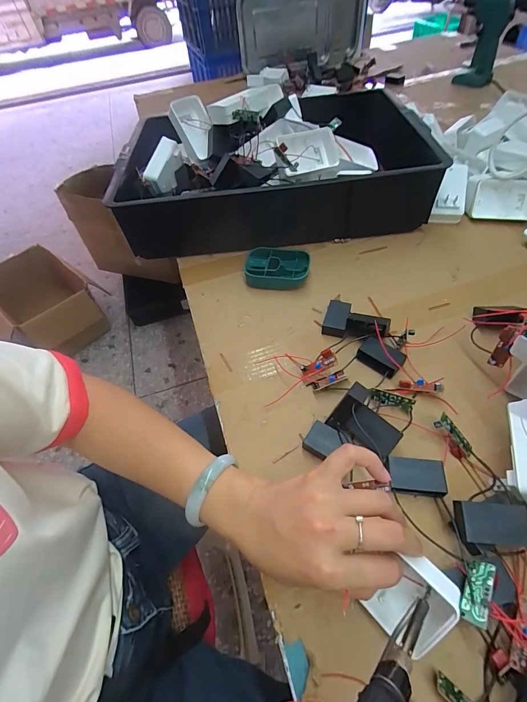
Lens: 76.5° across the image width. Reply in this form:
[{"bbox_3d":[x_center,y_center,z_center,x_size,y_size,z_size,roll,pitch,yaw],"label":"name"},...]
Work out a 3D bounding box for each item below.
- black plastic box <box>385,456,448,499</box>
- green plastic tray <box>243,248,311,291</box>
[{"bbox_3d":[0.139,0.117,0.309,0.047,0.016,0.030,2,53,7],"label":"black plastic box"},{"bbox_3d":[0.021,-0.122,0.494,0.089,0.027,0.064,6,53,10],"label":"green plastic tray"}]

